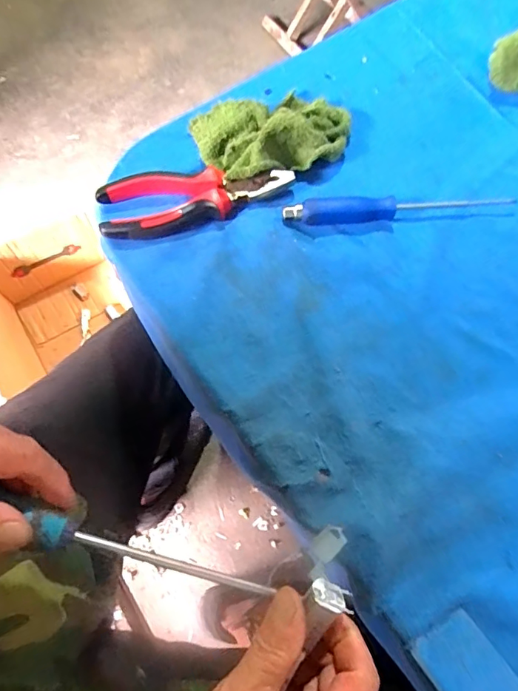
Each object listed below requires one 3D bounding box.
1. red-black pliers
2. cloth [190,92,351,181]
[{"bbox_3d":[-0.051,-0.125,0.388,0.158,0.020,0.052,-15,69,-6],"label":"red-black pliers"},{"bbox_3d":[0.016,-0.188,0.408,0.135,0.034,0.087,-20,70,-8],"label":"cloth"}]

